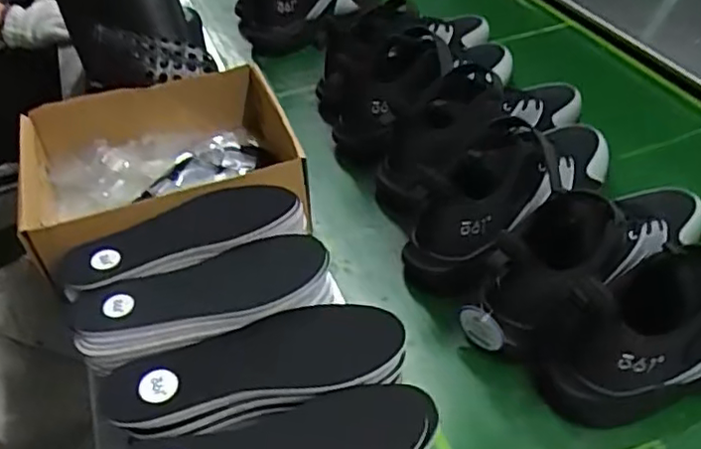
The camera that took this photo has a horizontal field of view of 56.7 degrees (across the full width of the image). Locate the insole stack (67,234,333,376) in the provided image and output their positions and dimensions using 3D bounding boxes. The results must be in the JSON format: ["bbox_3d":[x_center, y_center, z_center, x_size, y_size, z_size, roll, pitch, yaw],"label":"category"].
[{"bbox_3d":[-0.119,0.056,0.524,0.206,0.028,0.077,-15,43,-12],"label":"insole stack"}]

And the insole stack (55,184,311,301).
[{"bbox_3d":[-0.147,0.011,0.564,0.211,0.026,0.071,-17,42,-13],"label":"insole stack"}]

